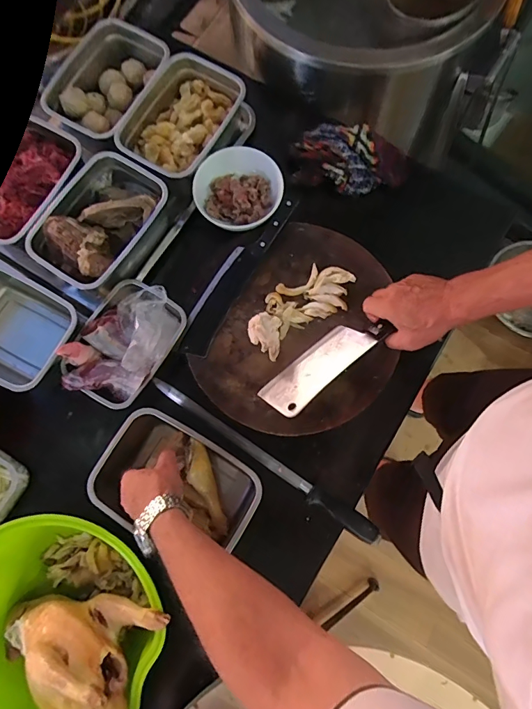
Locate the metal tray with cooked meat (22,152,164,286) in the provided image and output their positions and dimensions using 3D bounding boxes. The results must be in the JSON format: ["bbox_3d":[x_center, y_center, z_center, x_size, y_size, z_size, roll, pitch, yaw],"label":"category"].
[{"bbox_3d":[-0.264,-0.210,0.645,0.145,0.062,0.214,32,80,7],"label":"metal tray with cooked meat"}]

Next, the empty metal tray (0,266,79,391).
[{"bbox_3d":[-0.396,-0.040,0.637,0.214,0.095,0.150,29,80,7],"label":"empty metal tray"}]

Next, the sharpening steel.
[{"bbox_3d":[-0.008,0.158,0.629,0.405,0.025,0.029,34,81,7],"label":"sharpening steel"}]

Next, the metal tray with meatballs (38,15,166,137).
[{"bbox_3d":[-0.272,-0.468,0.708,0.144,0.062,0.215,34,81,7],"label":"metal tray with meatballs"}]

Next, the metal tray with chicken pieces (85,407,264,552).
[{"bbox_3d":[-0.125,0.181,0.579,0.216,0.092,0.146,29,80,7],"label":"metal tray with chicken pieces"}]

